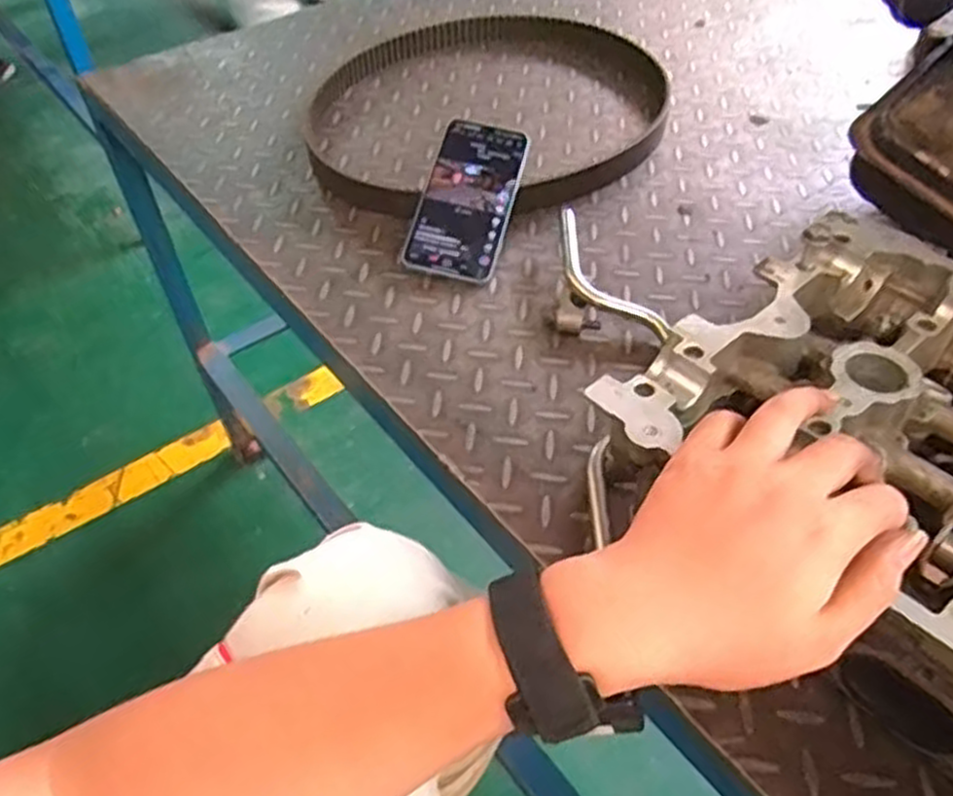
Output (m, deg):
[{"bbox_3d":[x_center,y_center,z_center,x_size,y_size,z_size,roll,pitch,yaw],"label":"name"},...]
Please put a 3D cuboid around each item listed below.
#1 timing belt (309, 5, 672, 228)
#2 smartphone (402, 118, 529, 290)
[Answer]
[{"bbox_3d":[0.007,-0.312,0.832,0.381,0.042,0.370,-13,50,-6],"label":"timing belt"},{"bbox_3d":[-0.007,-0.174,0.676,0.081,0.012,0.156,15,72,3],"label":"smartphone"}]

